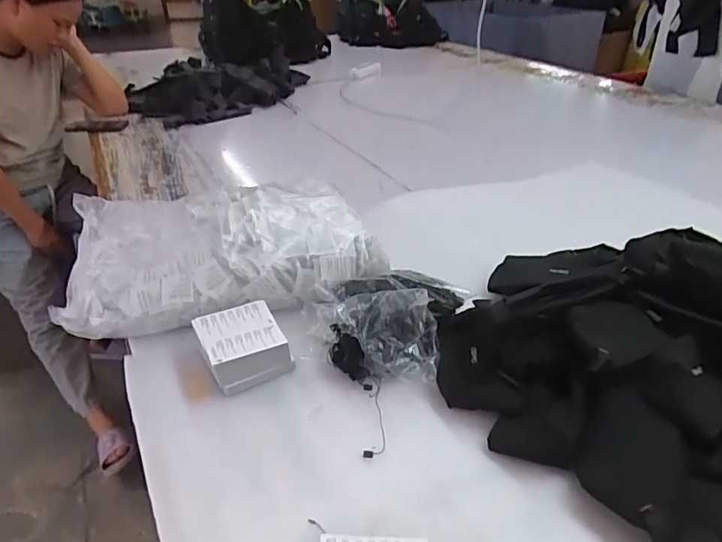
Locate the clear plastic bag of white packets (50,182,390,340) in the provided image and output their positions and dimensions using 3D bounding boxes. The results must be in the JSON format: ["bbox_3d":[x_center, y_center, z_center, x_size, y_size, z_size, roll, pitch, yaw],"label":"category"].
[{"bbox_3d":[-0.215,-0.055,0.803,0.448,0.122,0.326,-7,32,-10],"label":"clear plastic bag of white packets"}]

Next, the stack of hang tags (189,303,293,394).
[{"bbox_3d":[-0.146,0.092,0.642,0.094,0.048,0.106,-16,35,-24],"label":"stack of hang tags"}]

